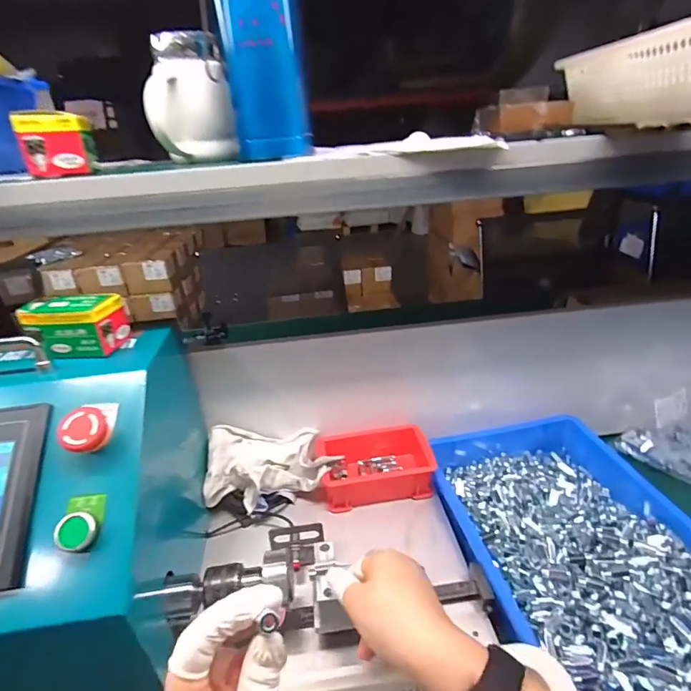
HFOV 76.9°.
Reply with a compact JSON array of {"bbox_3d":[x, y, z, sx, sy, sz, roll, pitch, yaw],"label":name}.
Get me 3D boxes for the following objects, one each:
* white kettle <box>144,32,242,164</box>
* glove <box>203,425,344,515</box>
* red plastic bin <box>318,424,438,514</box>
[{"bbox_3d":[-0.163,-0.248,0.441,0.076,0.111,0.077,-14,29,-18],"label":"white kettle"},{"bbox_3d":[-0.096,0.170,0.593,0.169,0.082,0.111,-5,27,0],"label":"glove"},{"bbox_3d":[0.042,0.166,0.607,0.146,0.055,0.103,-6,27,-4],"label":"red plastic bin"}]

